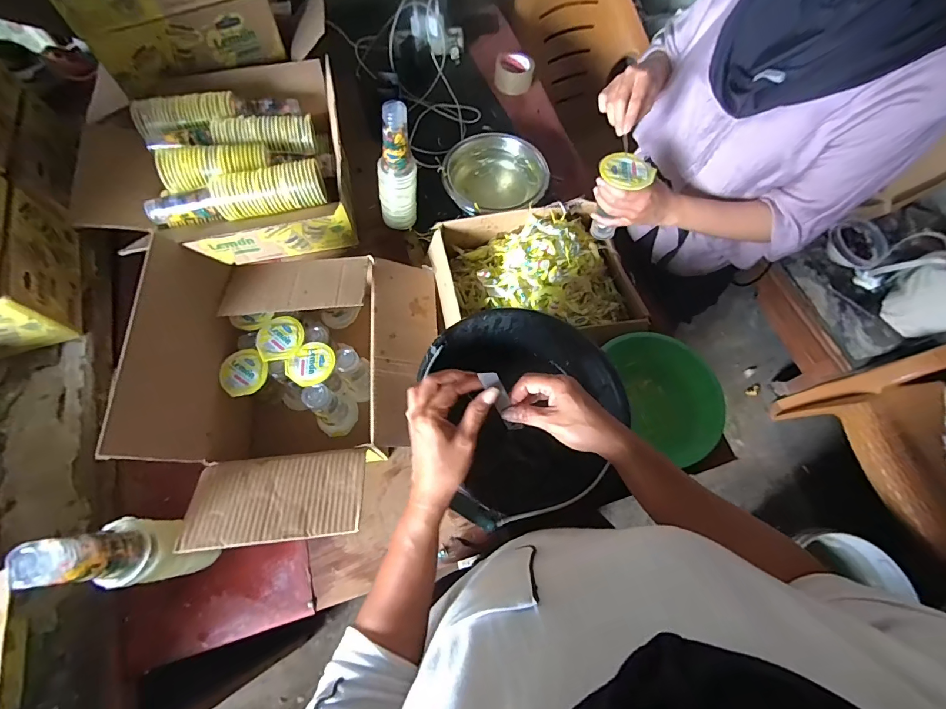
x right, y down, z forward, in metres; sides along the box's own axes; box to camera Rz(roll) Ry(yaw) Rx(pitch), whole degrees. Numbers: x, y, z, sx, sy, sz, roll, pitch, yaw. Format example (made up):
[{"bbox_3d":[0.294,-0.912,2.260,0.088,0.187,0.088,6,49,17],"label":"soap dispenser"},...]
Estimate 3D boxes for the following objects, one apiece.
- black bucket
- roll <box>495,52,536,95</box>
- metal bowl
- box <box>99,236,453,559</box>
[{"bbox_3d":[0.070,0.097,0.634,0.248,0.285,0.266,1,67,-2],"label":"black bucket"},{"bbox_3d":[0.106,-0.728,1.062,0.100,0.054,0.100,1,67,-2],"label":"roll"},{"bbox_3d":[0.043,-0.384,0.907,0.223,0.074,0.205,1,67,-2],"label":"metal bowl"},{"bbox_3d":[-0.260,0.049,0.651,0.404,0.213,0.443,-3,68,-4],"label":"box"}]

